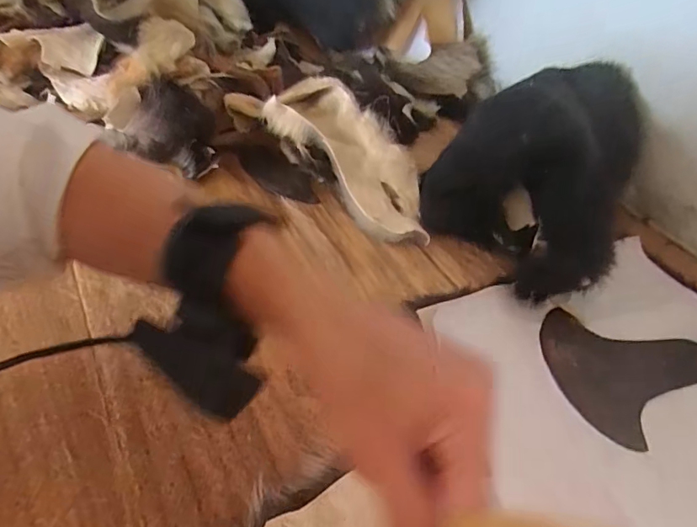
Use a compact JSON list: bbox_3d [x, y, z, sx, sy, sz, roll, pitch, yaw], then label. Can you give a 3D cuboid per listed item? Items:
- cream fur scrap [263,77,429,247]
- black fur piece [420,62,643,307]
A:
[{"bbox_3d":[0.004,-0.108,0.502,0.091,0.052,0.224,-34,81,-30],"label":"cream fur scrap"},{"bbox_3d":[0.188,-0.103,0.501,0.188,0.106,0.270,24,50,17],"label":"black fur piece"}]

